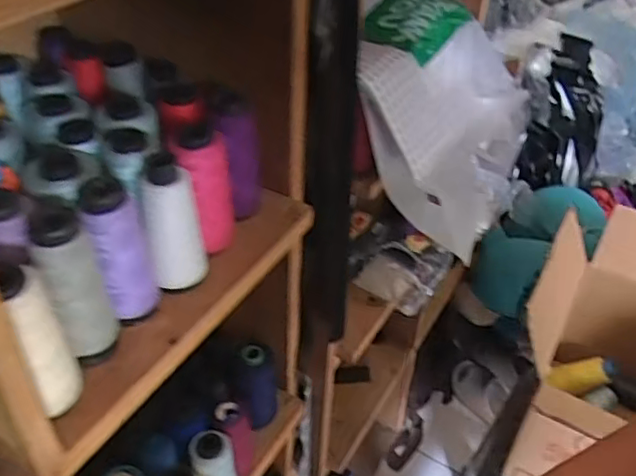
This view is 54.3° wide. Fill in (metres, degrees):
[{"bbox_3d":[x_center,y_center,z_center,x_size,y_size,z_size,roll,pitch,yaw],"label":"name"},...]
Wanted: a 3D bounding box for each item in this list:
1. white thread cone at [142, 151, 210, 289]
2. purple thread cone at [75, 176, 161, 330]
[{"bbox_3d":[-0.111,-0.010,0.484,0.040,0.106,0.035,-3,39,-8],"label":"white thread cone"},{"bbox_3d":[-0.145,0.010,0.458,0.045,0.111,0.042,-11,41,-17],"label":"purple thread cone"}]

